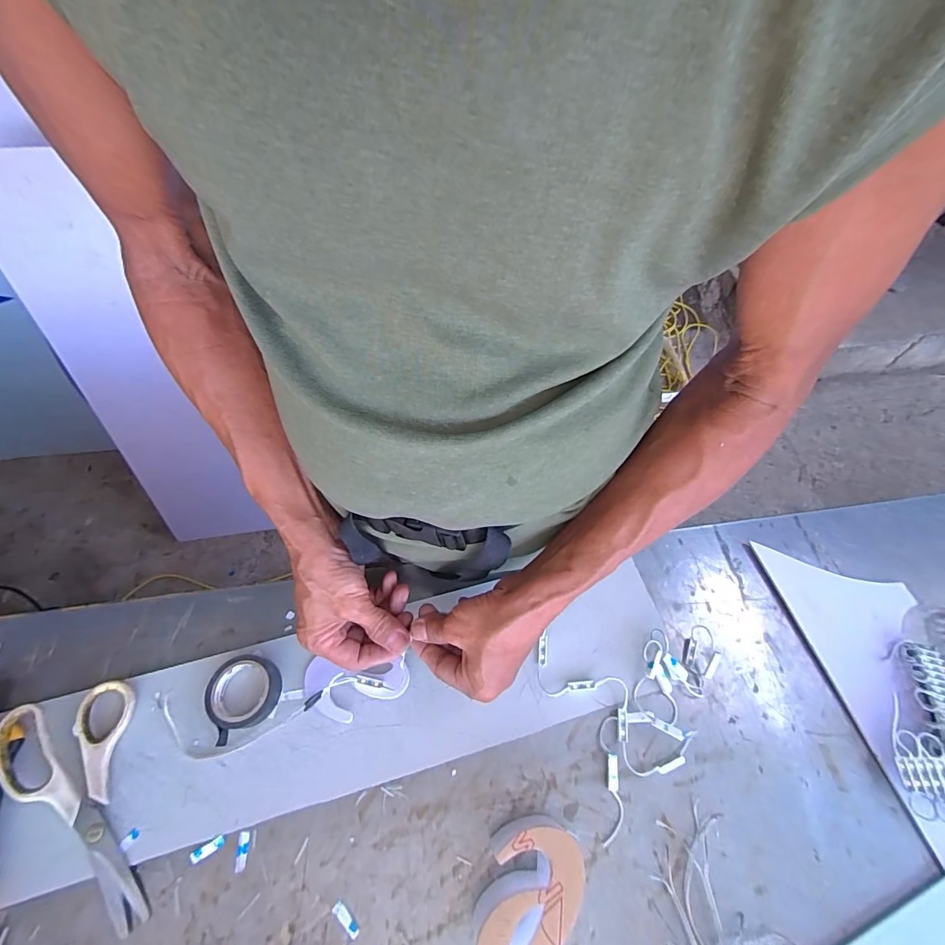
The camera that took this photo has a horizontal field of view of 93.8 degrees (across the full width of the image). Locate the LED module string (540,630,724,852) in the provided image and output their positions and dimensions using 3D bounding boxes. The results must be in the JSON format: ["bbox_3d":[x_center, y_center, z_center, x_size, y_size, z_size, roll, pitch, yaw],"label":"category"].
[{"bbox_3d":[0.158,0.210,0.398,0.168,0.027,0.152,-13,63,-10],"label":"LED module string"}]

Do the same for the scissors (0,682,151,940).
[{"bbox_3d":[-0.313,0.264,0.343,0.086,0.029,0.174,-18,64,-12],"label":"scissors"}]

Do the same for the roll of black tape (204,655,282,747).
[{"bbox_3d":[-0.205,0.194,0.390,0.062,0.018,0.060,1,61,-2],"label":"roll of black tape"}]

